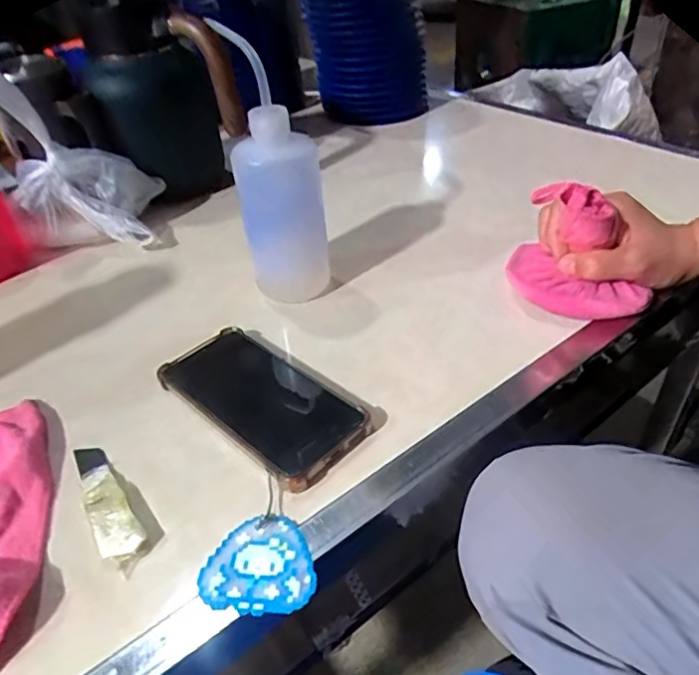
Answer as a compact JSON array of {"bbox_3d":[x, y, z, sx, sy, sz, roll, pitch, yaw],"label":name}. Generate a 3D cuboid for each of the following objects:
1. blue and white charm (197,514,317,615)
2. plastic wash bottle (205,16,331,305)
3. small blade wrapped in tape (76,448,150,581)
[{"bbox_3d":[-0.052,0.127,0.314,0.061,0.007,0.054,-6,40,-3],"label":"blue and white charm"},{"bbox_3d":[-0.057,-0.126,0.472,0.068,0.202,0.075,-6,40,-3],"label":"plastic wash bottle"},{"bbox_3d":[-0.156,0.101,0.352,0.024,0.009,0.109,-27,45,-26],"label":"small blade wrapped in tape"}]

